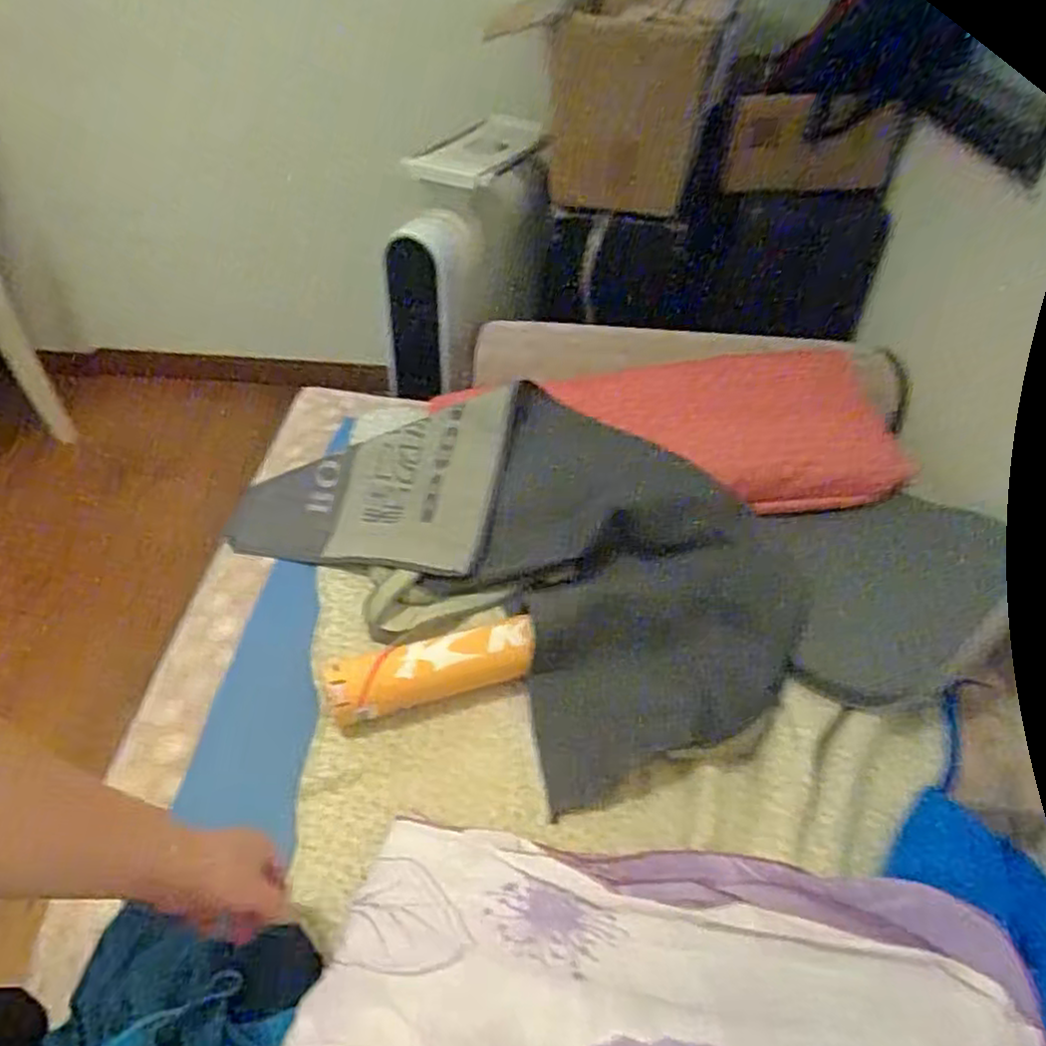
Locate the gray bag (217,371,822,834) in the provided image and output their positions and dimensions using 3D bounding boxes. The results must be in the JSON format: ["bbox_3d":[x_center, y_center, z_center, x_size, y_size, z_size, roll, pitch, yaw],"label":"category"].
[{"bbox_3d":[0.005,0.025,0.945,0.690,0.111,0.461,35,51,26],"label":"gray bag"}]

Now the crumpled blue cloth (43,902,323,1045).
[{"bbox_3d":[-0.260,0.371,0.553,0.169,0.018,0.124,11,45,5],"label":"crumpled blue cloth"}]

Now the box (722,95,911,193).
[{"bbox_3d":[0.512,-0.665,1.282,0.290,0.151,0.053,0,45,-7],"label":"box"}]

